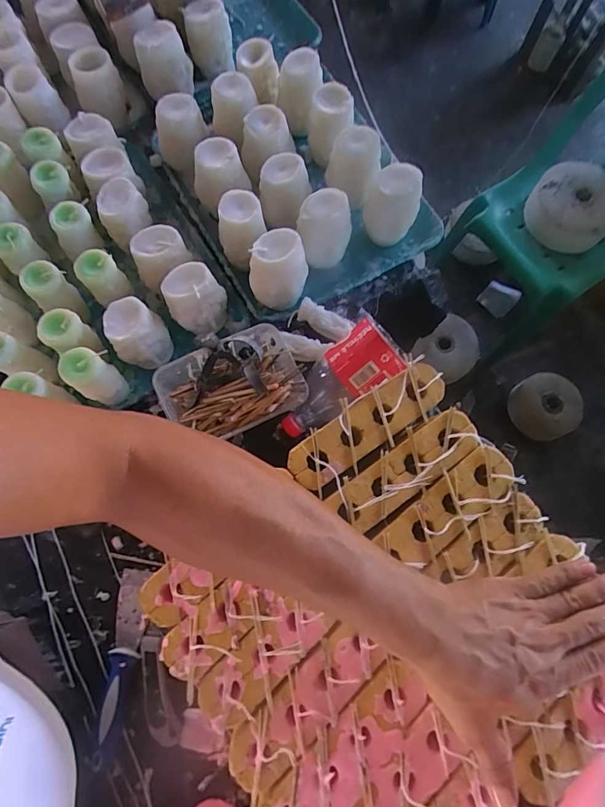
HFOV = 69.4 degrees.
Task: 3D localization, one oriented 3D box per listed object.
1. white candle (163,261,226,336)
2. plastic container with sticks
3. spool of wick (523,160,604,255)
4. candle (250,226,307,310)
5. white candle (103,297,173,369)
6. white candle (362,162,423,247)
[{"bbox_3d":[-0.157,-0.150,0.647,0.068,0.101,0.074,29,77,7],"label":"white candle"},{"bbox_3d":[-0.090,-0.023,0.567,0.182,0.052,0.123,-26,77,-7],"label":"plastic container with sticks"},{"bbox_3d":[0.694,-0.499,1.123,0.210,0.104,0.199,0,75,0],"label":"spool of wick"},{"bbox_3d":[-0.038,-0.192,0.644,0.081,0.104,0.065,-39,79,-9],"label":"candle"},{"bbox_3d":[-0.238,-0.097,0.632,0.077,0.102,0.068,-38,78,-9],"label":"white candle"},{"bbox_3d":[0.135,-0.295,0.673,0.075,0.111,0.083,16,76,4],"label":"white candle"}]

